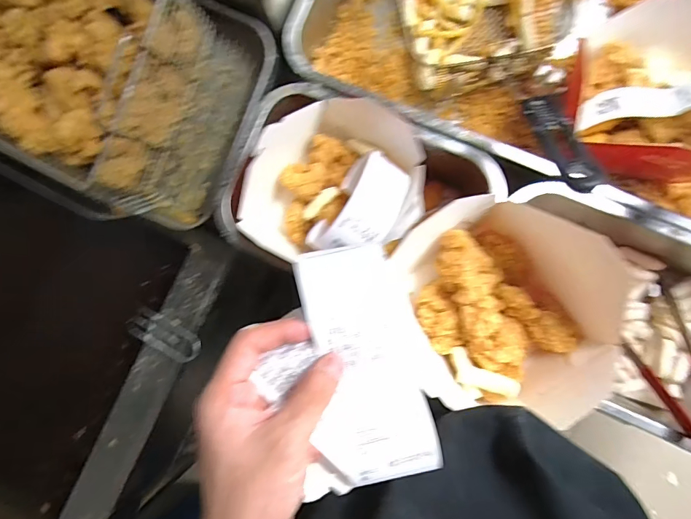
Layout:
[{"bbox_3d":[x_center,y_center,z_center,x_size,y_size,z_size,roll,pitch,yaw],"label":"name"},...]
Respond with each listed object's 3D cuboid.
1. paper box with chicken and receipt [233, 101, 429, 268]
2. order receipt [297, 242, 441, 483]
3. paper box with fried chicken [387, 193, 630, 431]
[{"bbox_3d":[-0.014,-0.088,0.511,0.205,0.094,0.186,2,87,6],"label":"paper box with chicken and receipt"},{"bbox_3d":[0.011,0.065,0.271,0.065,0.034,0.145,-15,88,5],"label":"order receipt"},{"bbox_3d":[0.158,0.042,0.400,0.178,0.114,0.196,8,87,6],"label":"paper box with fried chicken"}]

